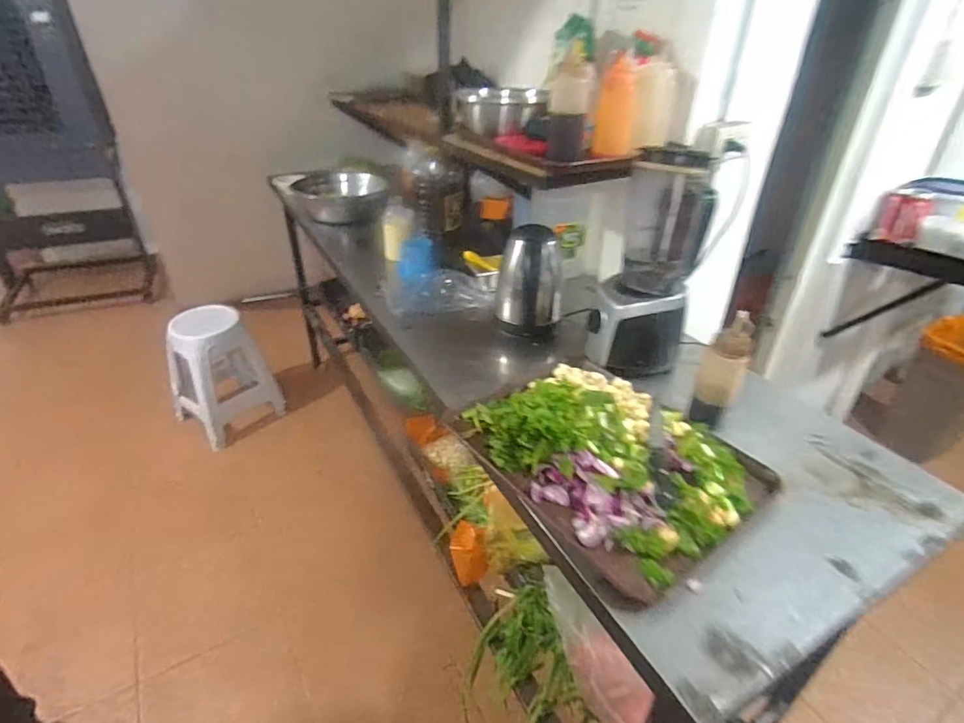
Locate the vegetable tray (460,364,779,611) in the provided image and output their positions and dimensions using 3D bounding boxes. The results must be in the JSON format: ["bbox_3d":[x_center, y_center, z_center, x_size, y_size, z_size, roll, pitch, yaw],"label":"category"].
[{"bbox_3d":[0.204,0.139,0.834,0.385,0.091,0.434,-19,38,-28],"label":"vegetable tray"}]

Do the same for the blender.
[{"bbox_3d":[0.308,-0.162,0.972,0.175,0.414,0.146,11,34,14],"label":"blender"}]

